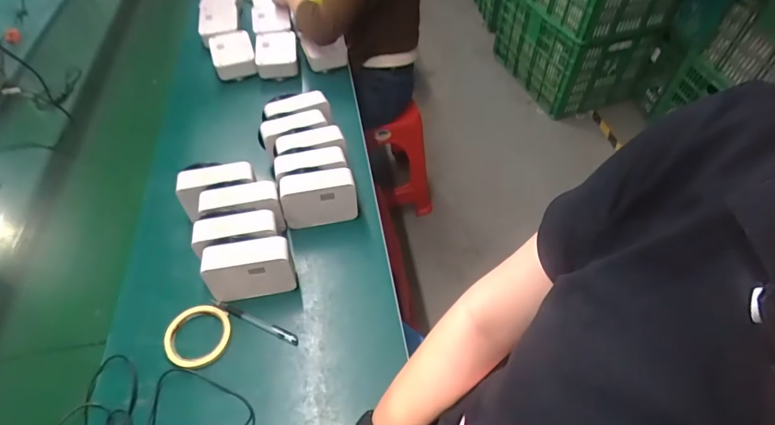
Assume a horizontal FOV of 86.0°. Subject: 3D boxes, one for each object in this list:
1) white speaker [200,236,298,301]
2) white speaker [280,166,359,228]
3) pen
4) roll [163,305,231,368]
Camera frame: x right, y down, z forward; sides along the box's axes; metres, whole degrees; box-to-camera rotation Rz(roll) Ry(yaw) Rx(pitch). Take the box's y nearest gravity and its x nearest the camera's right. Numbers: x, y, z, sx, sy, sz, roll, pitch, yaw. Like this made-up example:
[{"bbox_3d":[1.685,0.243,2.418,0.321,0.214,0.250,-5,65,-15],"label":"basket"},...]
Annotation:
[{"bbox_3d":[-0.211,0.086,0.644,0.130,0.093,0.051,-7,52,-7],"label":"white speaker"},{"bbox_3d":[-0.120,-0.018,0.740,0.128,0.111,0.049,-8,52,-8],"label":"white speaker"},{"bbox_3d":[-0.209,0.169,0.648,0.159,0.010,0.015,19,55,15],"label":"pen"},{"bbox_3d":[-0.286,0.188,0.629,0.095,0.017,0.094,0,52,1],"label":"roll"}]

